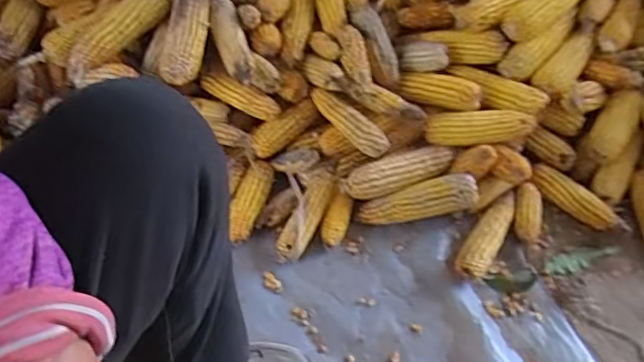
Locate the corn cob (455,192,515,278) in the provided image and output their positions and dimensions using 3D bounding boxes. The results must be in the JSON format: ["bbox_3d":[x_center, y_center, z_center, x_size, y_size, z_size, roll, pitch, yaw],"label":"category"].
[{"bbox_3d":[0.221,0.073,0.748,0.040,0.031,0.129,29,59,20],"label":"corn cob"}]

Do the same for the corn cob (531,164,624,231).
[{"bbox_3d":[0.343,0.029,0.769,0.130,0.038,0.035,39,62,25],"label":"corn cob"}]

